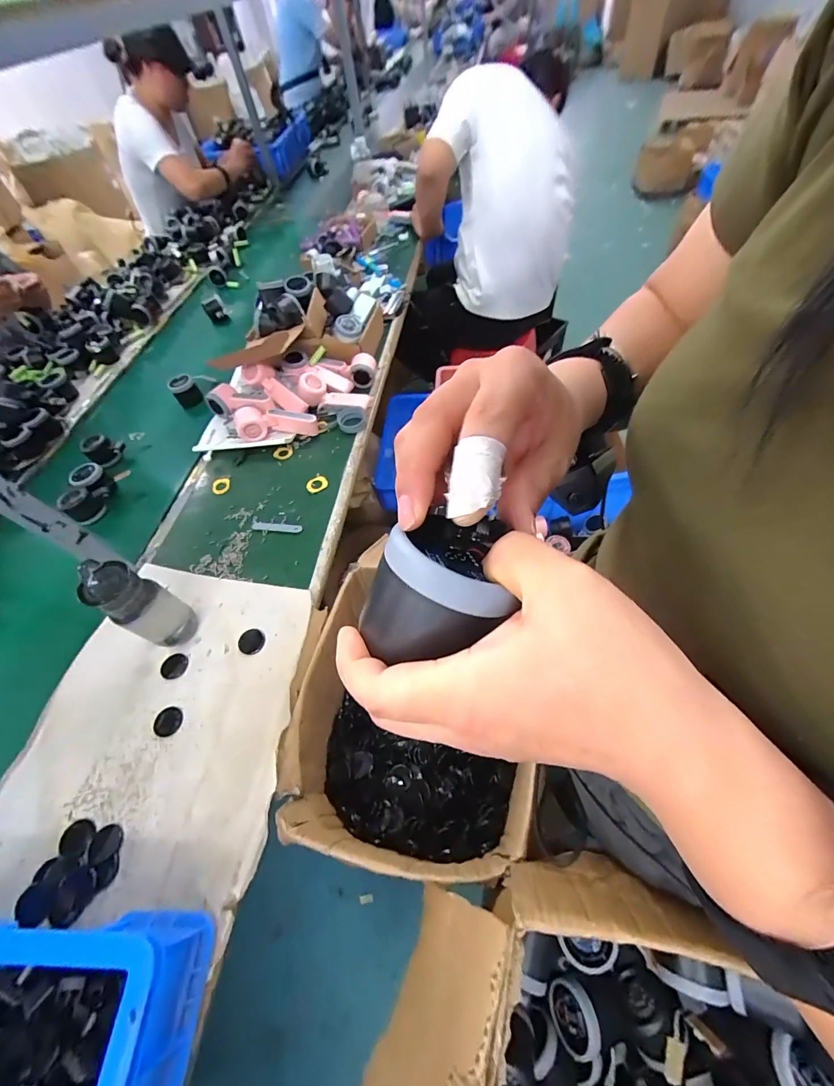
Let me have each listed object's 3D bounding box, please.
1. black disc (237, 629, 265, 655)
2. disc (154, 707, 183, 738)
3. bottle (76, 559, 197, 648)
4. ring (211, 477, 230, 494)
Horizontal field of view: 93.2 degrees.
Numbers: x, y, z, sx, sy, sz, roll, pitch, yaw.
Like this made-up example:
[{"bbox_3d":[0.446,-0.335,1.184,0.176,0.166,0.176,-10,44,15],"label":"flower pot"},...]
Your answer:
[{"bbox_3d":[-0.247,0.145,0.586,0.041,0.012,0.036,32,66,25],"label":"black disc"},{"bbox_3d":[-0.341,0.243,0.539,0.037,0.004,0.037,-3,56,5],"label":"disc"},{"bbox_3d":[-0.368,0.085,0.532,0.052,0.177,0.064,27,63,22],"label":"bottle"},{"bbox_3d":[-0.390,-0.115,0.787,0.038,0.009,0.035,-3,56,5],"label":"ring"}]

